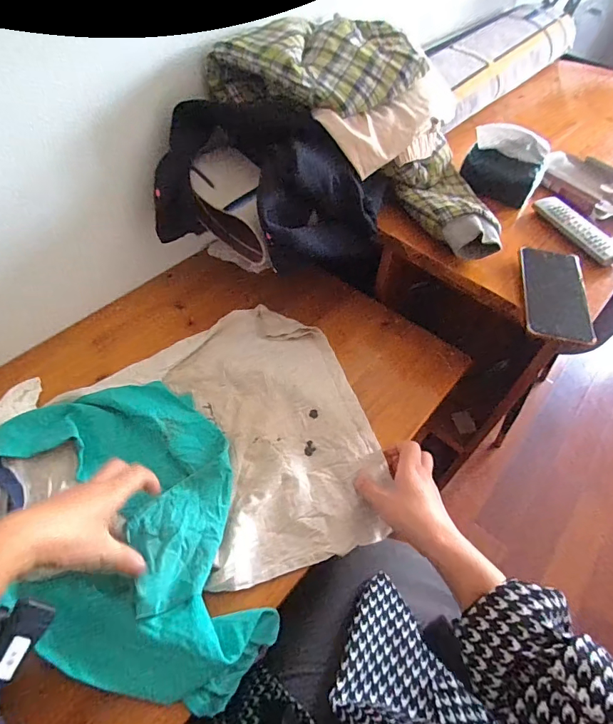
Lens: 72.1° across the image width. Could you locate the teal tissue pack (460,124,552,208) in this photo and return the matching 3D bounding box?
[{"bbox_3d":[0.324,-0.323,0.688,0.124,0.084,0.075,25,55,16],"label":"teal tissue pack"}]

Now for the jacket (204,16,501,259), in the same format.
[{"bbox_3d":[0.118,-0.365,0.629,0.430,0.184,0.266,26,55,16],"label":"jacket"}]

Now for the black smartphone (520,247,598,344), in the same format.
[{"bbox_3d":[0.330,-0.094,0.557,0.082,0.014,0.165,11,53,5],"label":"black smartphone"}]

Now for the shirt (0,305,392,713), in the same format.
[{"bbox_3d":[-0.111,0.118,0.501,0.451,0.042,0.366,-34,61,-25],"label":"shirt"}]

